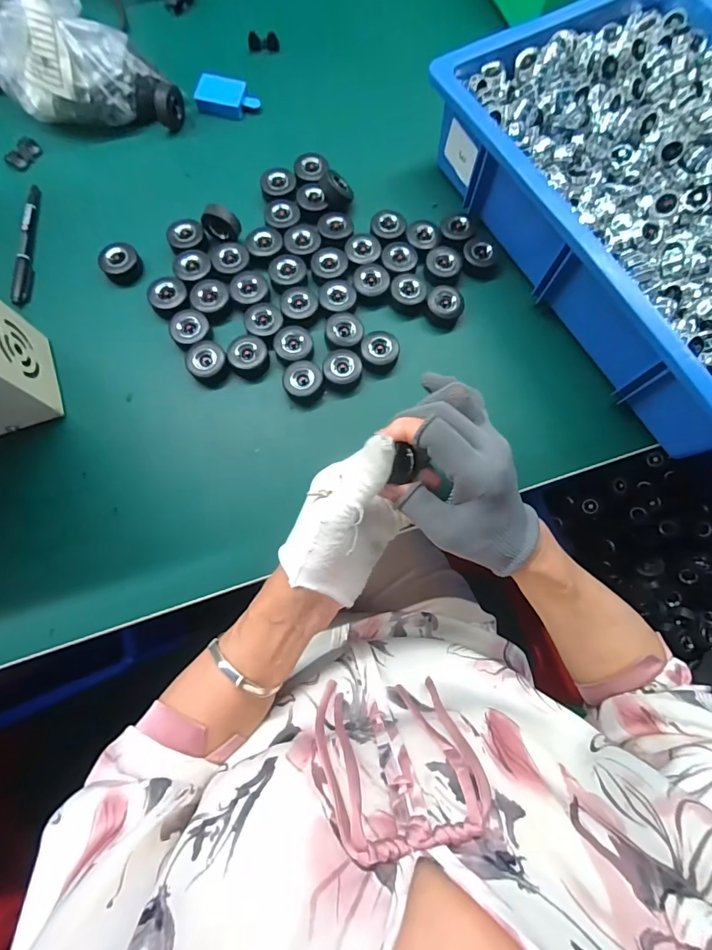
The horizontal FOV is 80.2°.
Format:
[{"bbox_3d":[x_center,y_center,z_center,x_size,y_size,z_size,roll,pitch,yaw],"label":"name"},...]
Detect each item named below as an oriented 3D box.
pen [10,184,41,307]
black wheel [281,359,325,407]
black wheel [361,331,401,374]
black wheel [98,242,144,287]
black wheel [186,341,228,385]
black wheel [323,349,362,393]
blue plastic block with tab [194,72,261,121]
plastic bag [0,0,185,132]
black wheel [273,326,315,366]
[{"bbox_3d":[-0.336,-0.236,0.432,0.014,0.009,0.145,-5,78,-3],"label":"pen"},{"bbox_3d":[-0.050,-0.088,0.405,0.037,0.023,0.037,0,78,-2],"label":"black wheel"},{"bbox_3d":[0.024,-0.121,0.417,0.036,0.021,0.036,5,78,-1],"label":"black wheel"},{"bbox_3d":[-0.236,-0.212,0.424,0.036,0.017,0.036,0,78,-2],"label":"black wheel"},{"bbox_3d":[-0.143,-0.108,0.409,0.035,0.019,0.037,0,78,-2],"label":"black wheel"},{"bbox_3d":[-0.013,-0.102,0.409,0.036,0.023,0.035,0,78,-2],"label":"black wheel"},{"bbox_3d":[-0.147,-0.433,0.484,0.068,0.014,0.044,10,78,0],"label":"blue plastic block with tab"},{"bbox_3d":[-0.290,-0.433,0.436,0.188,0.096,0.092,-5,78,-3],"label":"plastic bag"},{"bbox_3d":[-0.061,-0.126,0.413,0.037,0.018,0.037,0,78,-2],"label":"black wheel"}]

